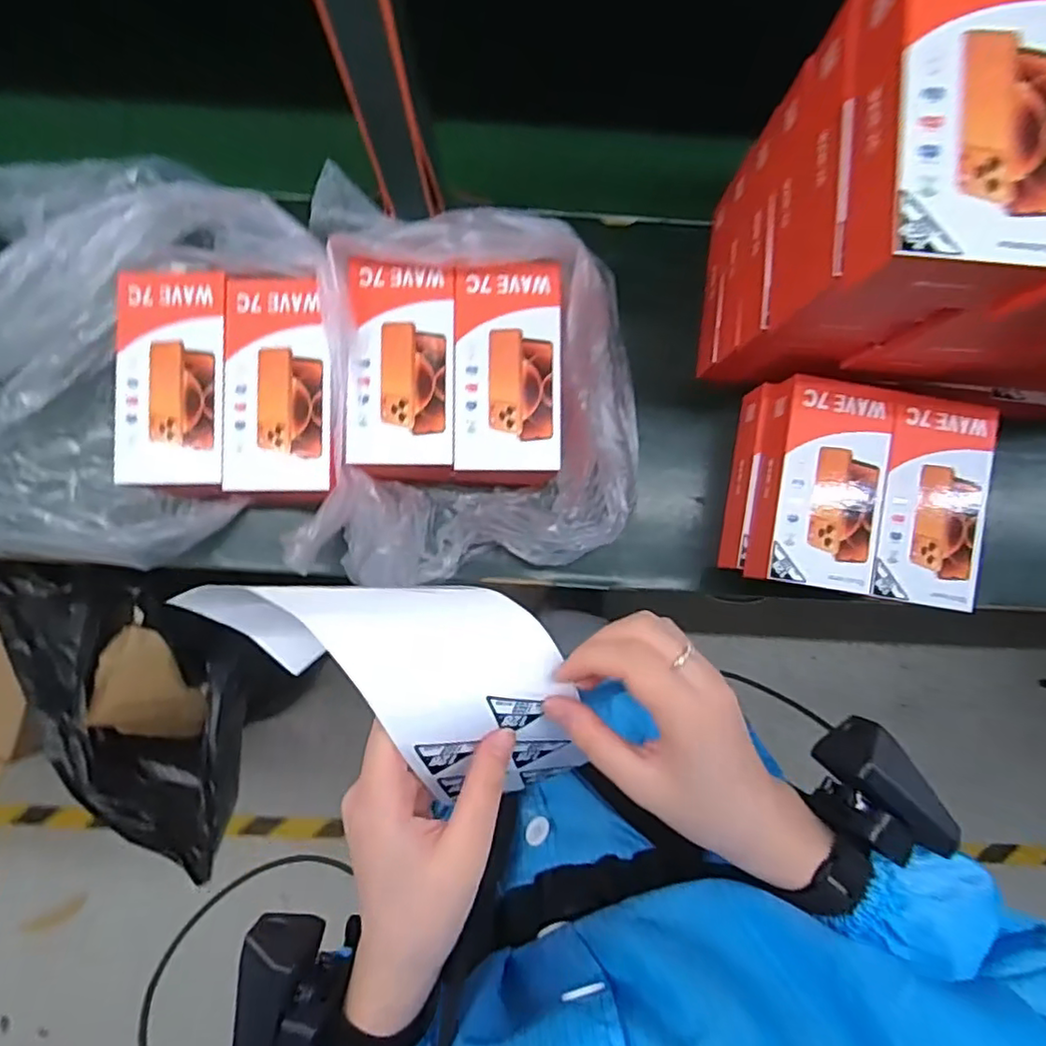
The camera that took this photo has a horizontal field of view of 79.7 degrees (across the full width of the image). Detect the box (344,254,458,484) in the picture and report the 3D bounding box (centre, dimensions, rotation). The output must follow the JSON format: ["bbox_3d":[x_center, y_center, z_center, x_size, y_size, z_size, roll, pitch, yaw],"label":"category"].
[{"bbox_3d":[-0.105,-0.134,0.553,0.093,0.050,0.175,2,86,-3],"label":"box"}]

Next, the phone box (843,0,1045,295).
[{"bbox_3d":[0.239,-0.212,0.343,0.093,0.049,0.199,5,86,-3],"label":"phone box"}]

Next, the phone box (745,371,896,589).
[{"bbox_3d":[0.265,-0.033,0.564,0.095,0.053,0.180,11,86,-2],"label":"phone box"}]

